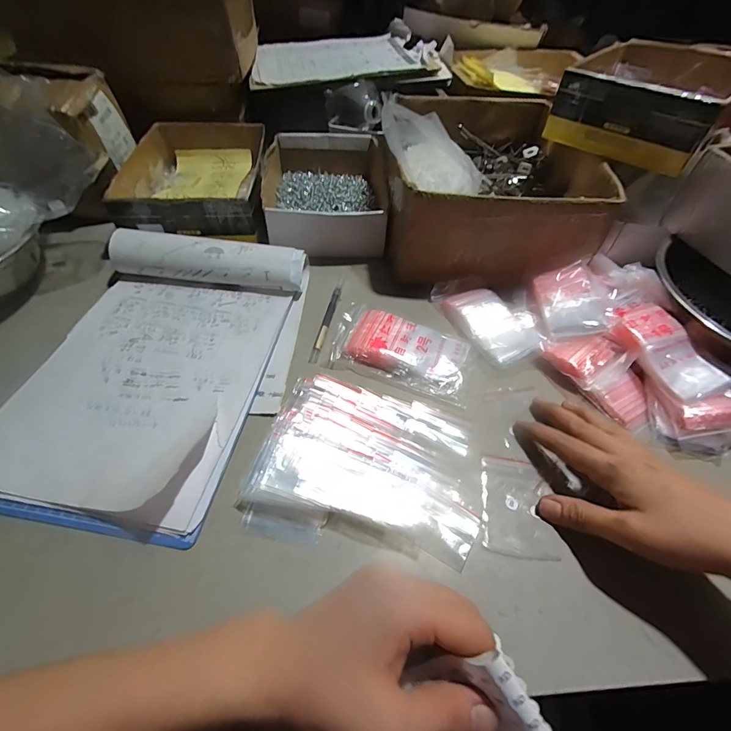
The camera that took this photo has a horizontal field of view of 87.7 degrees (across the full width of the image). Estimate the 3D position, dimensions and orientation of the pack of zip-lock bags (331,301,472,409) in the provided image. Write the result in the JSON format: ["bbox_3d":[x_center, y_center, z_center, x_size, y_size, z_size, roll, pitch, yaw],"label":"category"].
[{"bbox_3d":[0.038,-0.021,0.409,0.145,0.017,0.083,19,52,11],"label":"pack of zip-lock bags"}]

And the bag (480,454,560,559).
[{"bbox_3d":[0.126,0.115,0.313,0.058,0.004,0.079,11,51,5],"label":"bag"}]

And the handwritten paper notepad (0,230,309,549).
[{"bbox_3d":[-0.206,-0.013,0.374,0.237,0.050,0.319,10,51,4],"label":"handwritten paper notepad"}]

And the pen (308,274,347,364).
[{"bbox_3d":[-0.041,-0.059,0.445,0.010,0.010,0.141,11,51,5],"label":"pen"}]

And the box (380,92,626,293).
[{"bbox_3d":[0.165,-0.264,0.538,0.257,0.103,0.344,3,51,-2],"label":"box"}]

